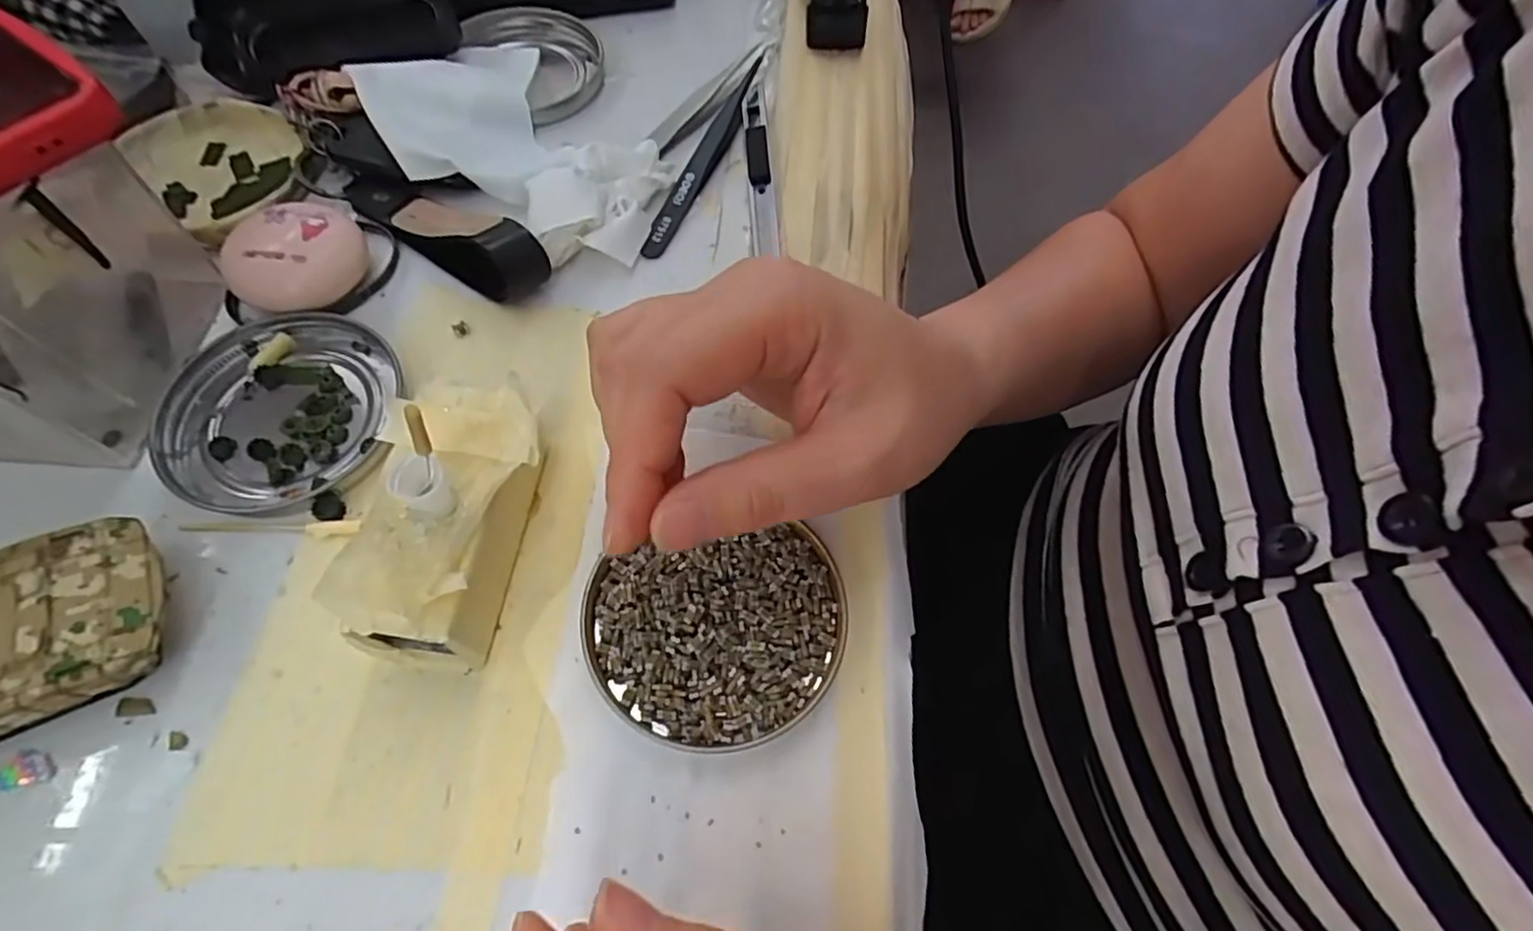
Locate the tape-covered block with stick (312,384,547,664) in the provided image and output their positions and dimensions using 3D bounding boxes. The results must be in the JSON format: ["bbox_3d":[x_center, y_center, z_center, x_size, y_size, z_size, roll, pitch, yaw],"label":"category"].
[{"bbox_3d":[-0.096,0.017,0.205,0.048,0.044,0.081,8,63,0],"label":"tape-covered block with stick"}]

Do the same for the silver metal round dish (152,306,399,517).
[{"bbox_3d":[-0.173,-0.020,0.239,0.073,0.008,0.074,2,63,-3],"label":"silver metal round dish"}]

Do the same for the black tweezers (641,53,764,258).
[{"bbox_3d":[-0.028,-0.141,0.306,0.012,0.013,0.122,20,64,6],"label":"black tweezers"}]

